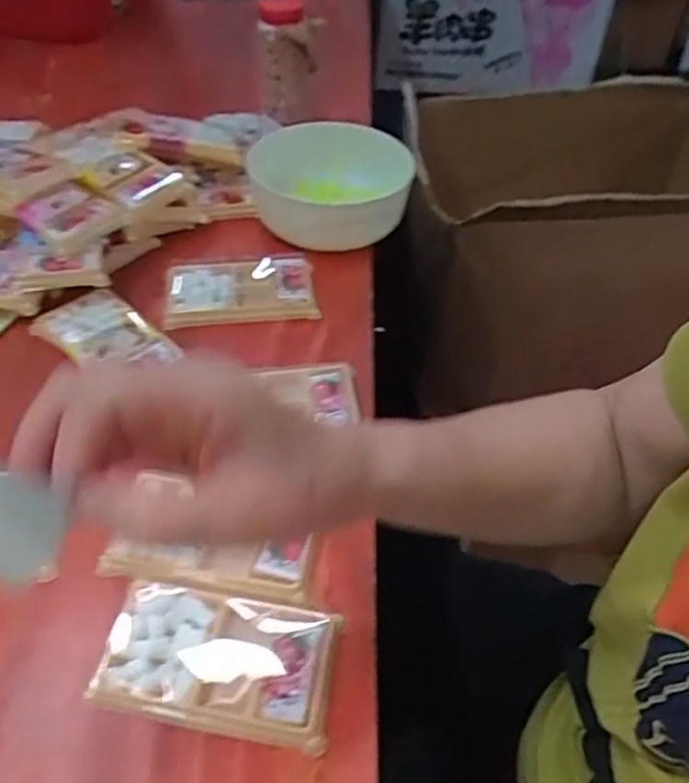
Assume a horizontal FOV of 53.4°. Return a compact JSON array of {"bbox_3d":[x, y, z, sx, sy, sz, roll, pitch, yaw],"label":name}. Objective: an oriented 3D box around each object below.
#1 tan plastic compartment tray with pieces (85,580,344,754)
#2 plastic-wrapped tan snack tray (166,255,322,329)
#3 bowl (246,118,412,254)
[{"bbox_3d":[-0.073,0.157,0.401,0.133,0.016,0.074,9,46,2],"label":"tan plastic compartment tray with pieces"},{"bbox_3d":[-0.097,-0.097,0.640,0.134,0.019,0.082,-4,47,-10],"label":"plastic-wrapped tan snack tray"},{"bbox_3d":[-0.002,-0.213,0.732,0.193,0.096,0.156,-8,48,-10],"label":"bowl"}]

